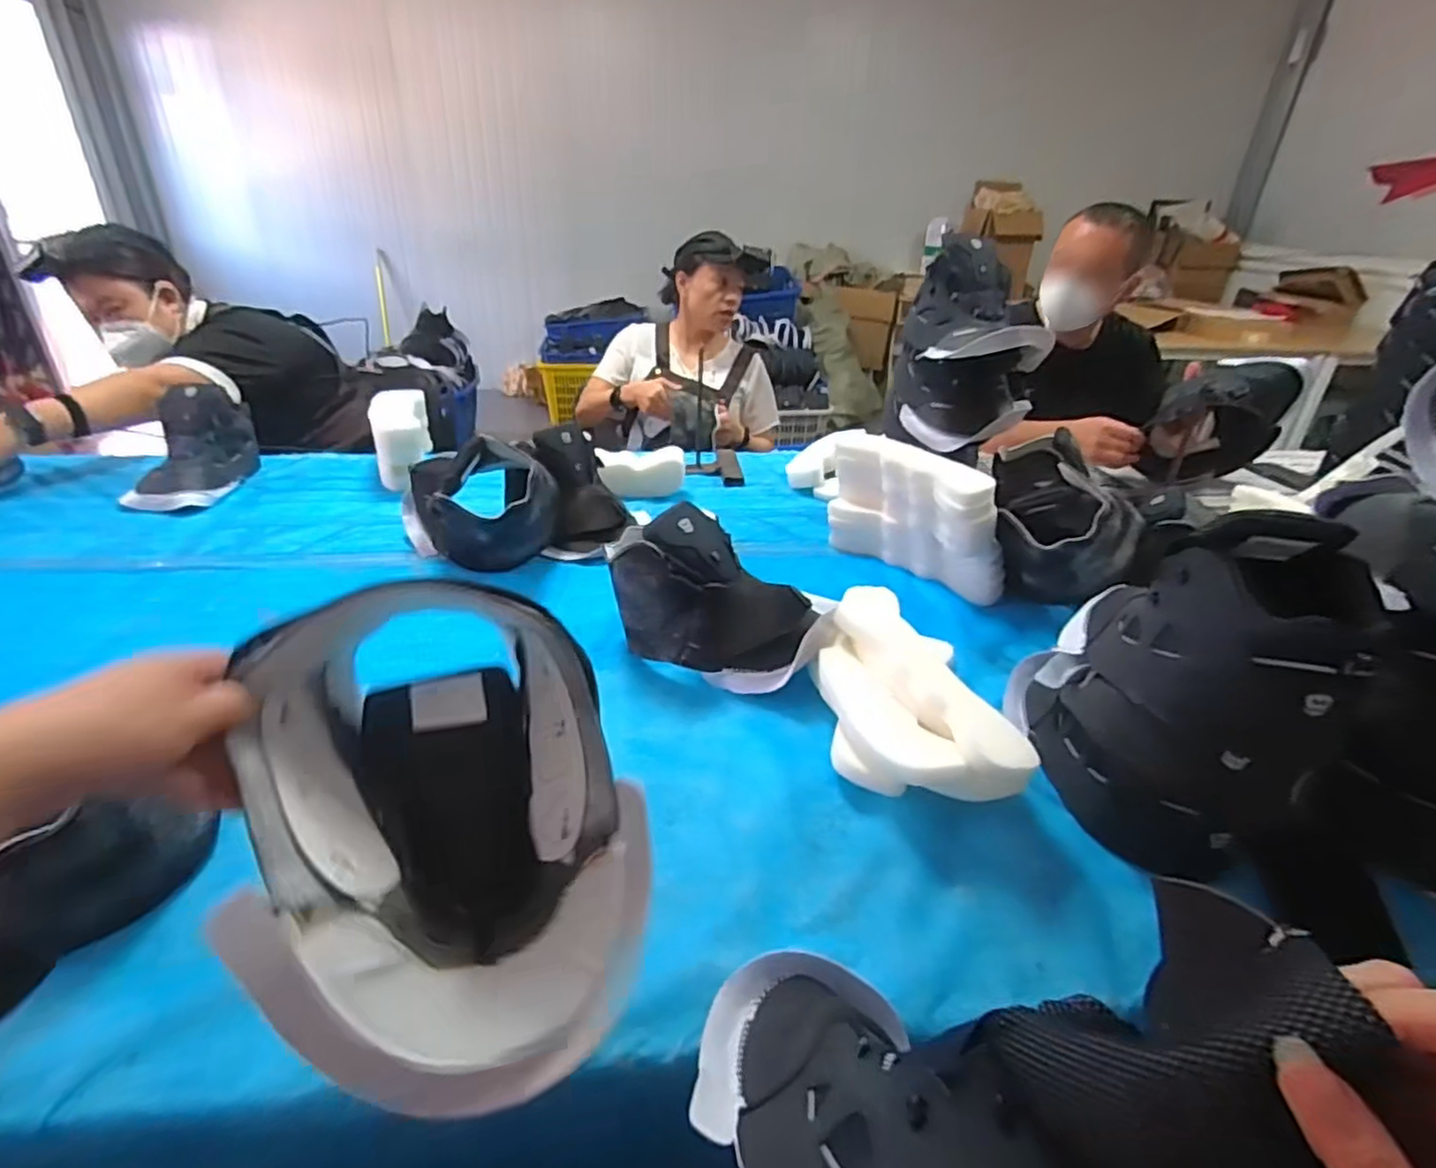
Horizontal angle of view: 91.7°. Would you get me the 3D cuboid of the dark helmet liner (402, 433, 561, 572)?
[{"bbox_3d":[-0.344,-0.123,1.019,0.217,0.180,0.217,-11,32,-22],"label":"dark helmet liner"}]

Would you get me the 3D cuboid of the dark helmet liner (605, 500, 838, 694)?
[{"bbox_3d":[-0.008,0.008,0.807,0.276,0.146,0.139,22,35,30],"label":"dark helmet liner"}]

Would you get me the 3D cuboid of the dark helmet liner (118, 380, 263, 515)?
[{"bbox_3d":[-0.921,-0.230,1.199,0.147,0.138,0.218,1,29,-2],"label":"dark helmet liner"}]

